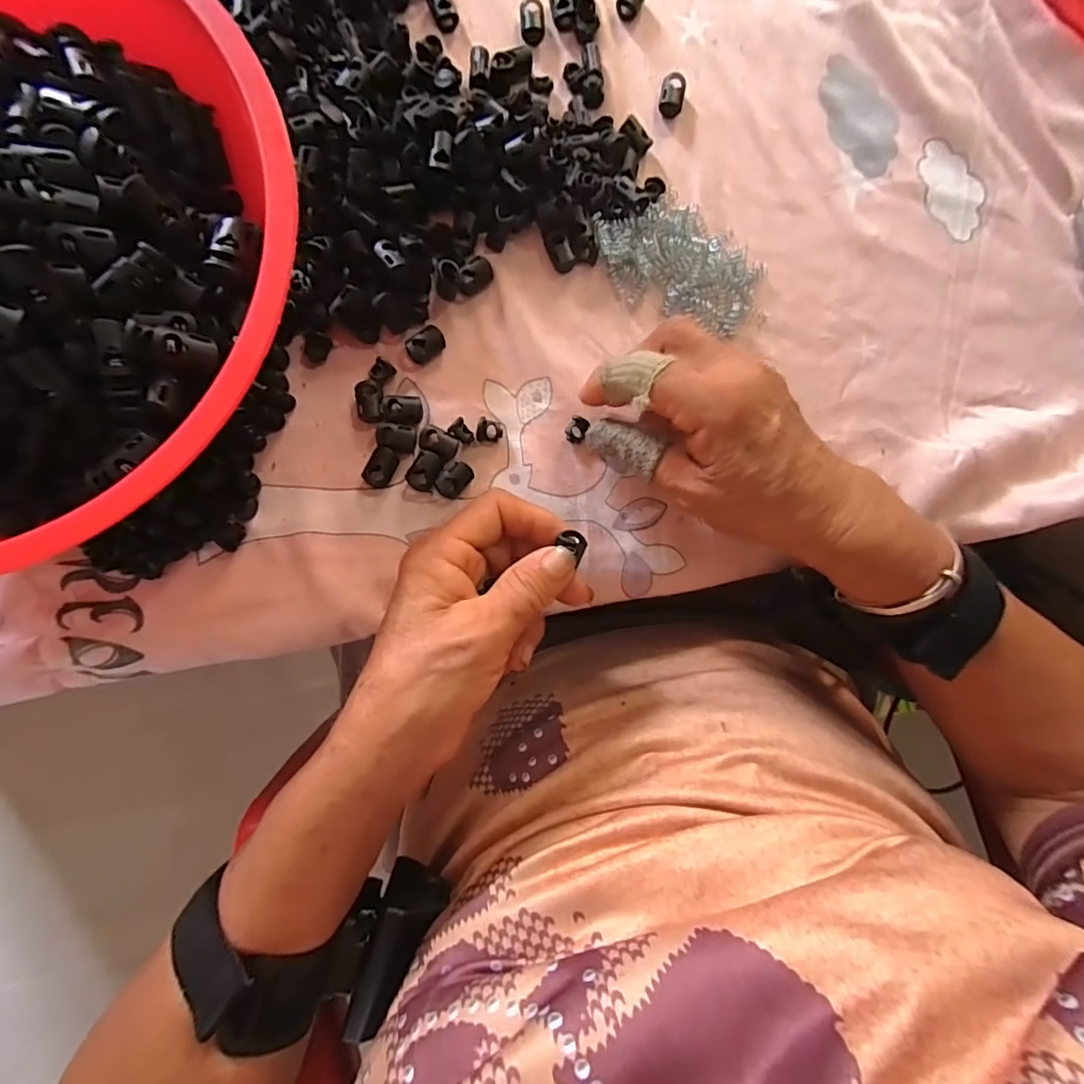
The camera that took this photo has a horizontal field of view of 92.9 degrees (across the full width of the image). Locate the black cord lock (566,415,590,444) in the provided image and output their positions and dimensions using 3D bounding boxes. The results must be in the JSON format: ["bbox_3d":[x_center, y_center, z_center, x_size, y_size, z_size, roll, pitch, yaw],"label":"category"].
[{"bbox_3d":[0.019,-0.062,0.282,0.011,0.005,0.014,28,83,-5],"label":"black cord lock"}]

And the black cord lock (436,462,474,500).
[{"bbox_3d":[-0.046,-0.033,0.271,0.014,0.010,0.020,39,83,-4],"label":"black cord lock"}]

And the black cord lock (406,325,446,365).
[{"bbox_3d":[-0.062,-0.105,0.275,0.020,0.010,0.013,-36,92,-8],"label":"black cord lock"}]

